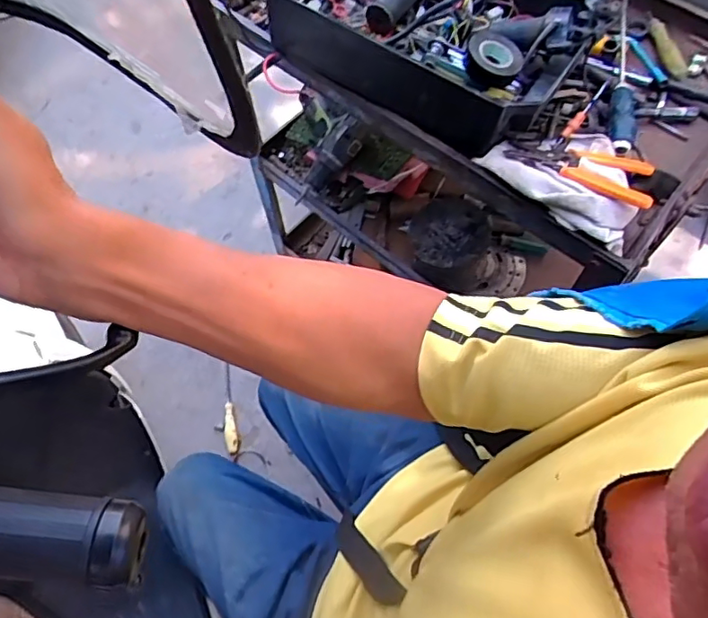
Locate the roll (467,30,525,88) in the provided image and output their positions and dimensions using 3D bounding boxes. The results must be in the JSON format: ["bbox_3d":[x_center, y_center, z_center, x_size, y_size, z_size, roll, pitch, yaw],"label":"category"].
[{"bbox_3d":[0.154,-0.275,0.625,0.059,0.022,0.065,9,67,4],"label":"roll"}]

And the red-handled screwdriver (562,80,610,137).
[{"bbox_3d":[0.274,-0.234,0.682,0.012,0.016,0.099,37,71,15],"label":"red-handled screwdriver"}]

